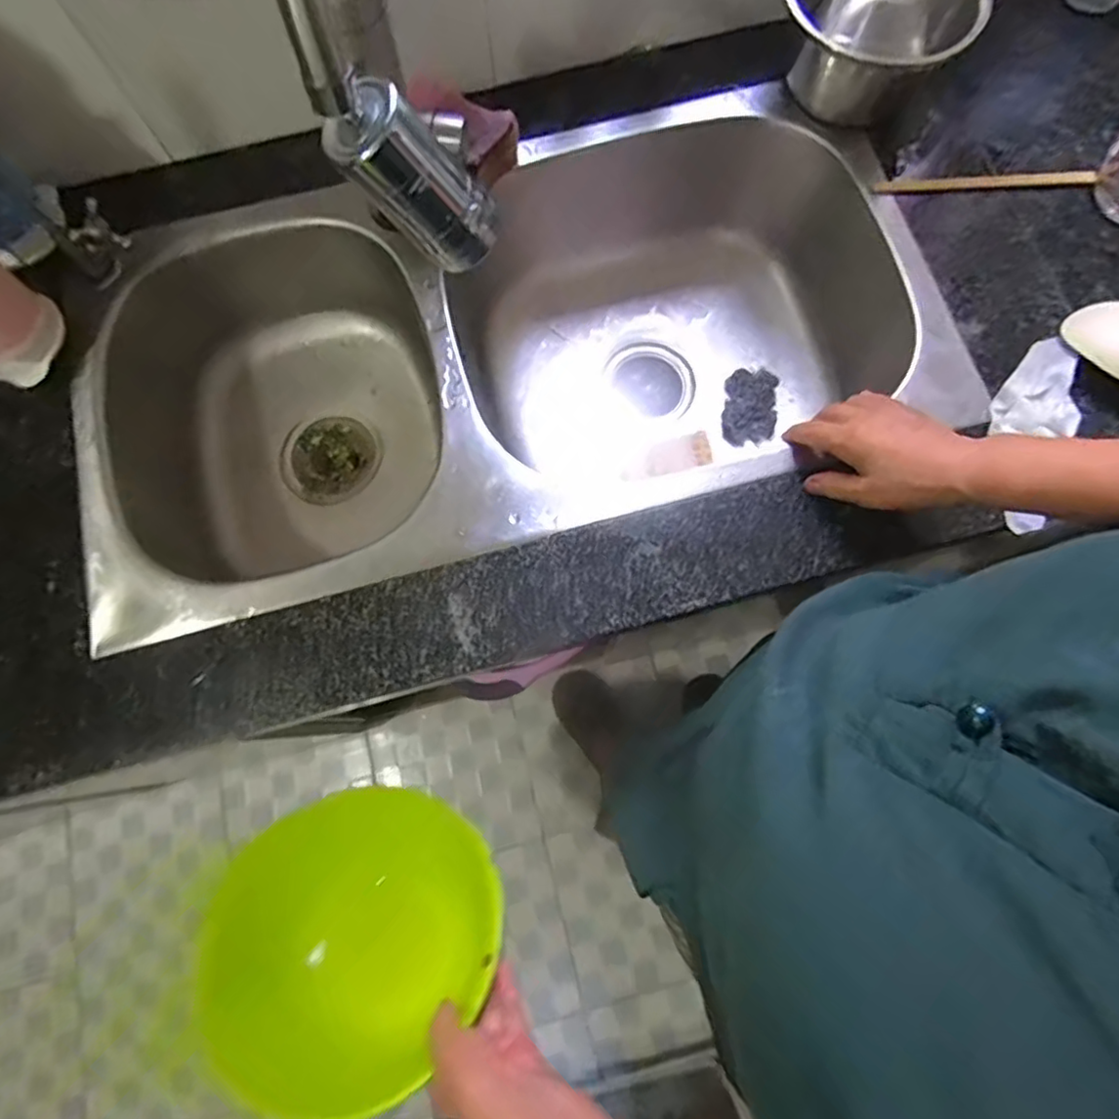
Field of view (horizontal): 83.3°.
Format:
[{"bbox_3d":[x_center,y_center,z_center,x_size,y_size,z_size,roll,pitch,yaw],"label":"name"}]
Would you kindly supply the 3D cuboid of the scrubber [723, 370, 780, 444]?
[{"bbox_3d":[0.219,-0.175,0.719,0.057,0.025,0.087,5,78,2],"label":"scrubber"}]

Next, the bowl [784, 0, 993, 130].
[{"bbox_3d":[0.285,-0.491,0.585,0.167,0.098,0.160,15,78,5],"label":"bowl"}]

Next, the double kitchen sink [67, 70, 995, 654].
[{"bbox_3d":[-0.045,-0.194,0.657,0.790,0.187,0.389,-15,77,-2],"label":"double kitchen sink"}]

